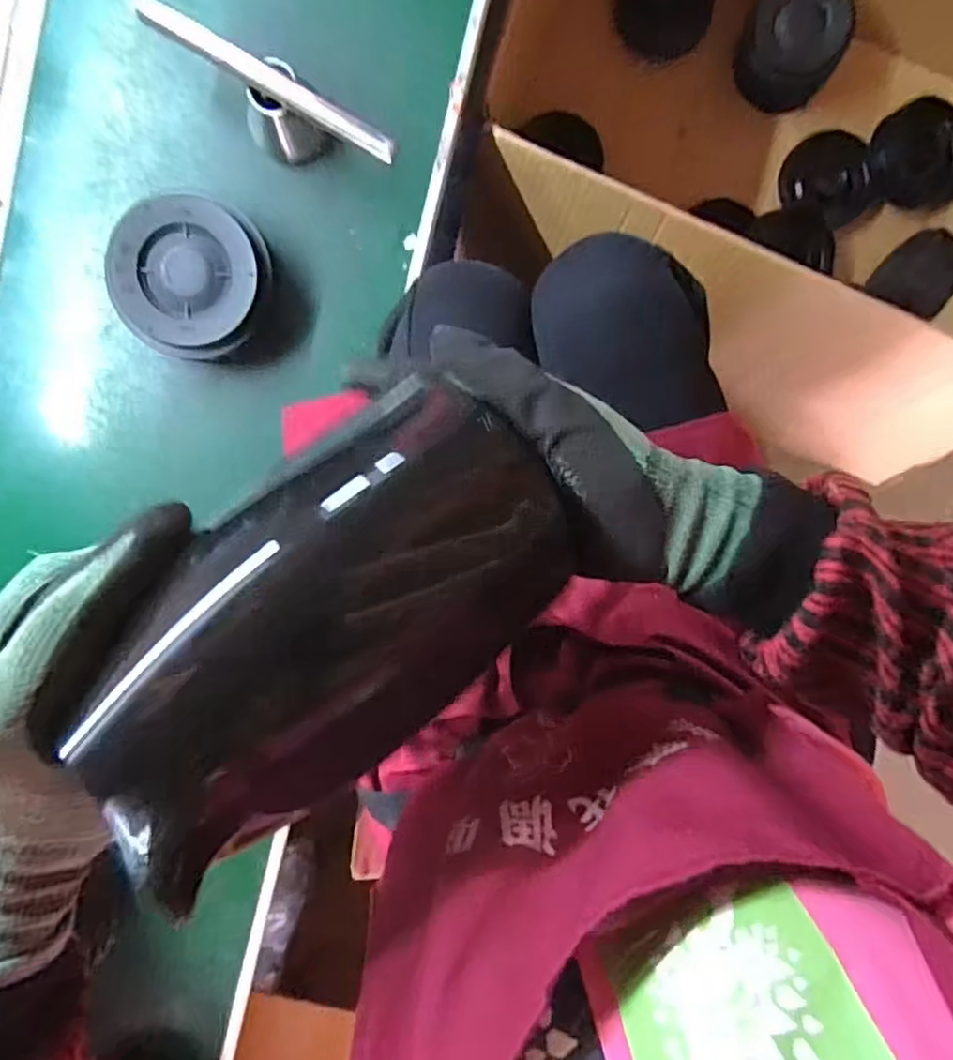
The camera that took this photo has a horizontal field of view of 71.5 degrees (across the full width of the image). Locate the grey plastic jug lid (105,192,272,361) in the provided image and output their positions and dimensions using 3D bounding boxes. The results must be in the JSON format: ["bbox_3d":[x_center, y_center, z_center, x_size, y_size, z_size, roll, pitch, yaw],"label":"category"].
[{"bbox_3d":[-0.220,-0.194,0.517,0.107,0.051,0.114,0,96,-1],"label":"grey plastic jug lid"}]

